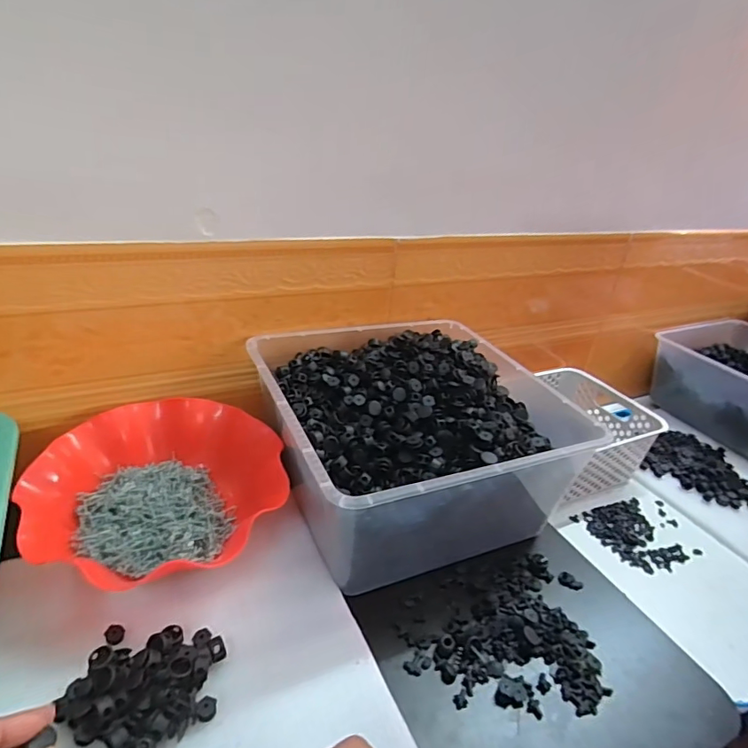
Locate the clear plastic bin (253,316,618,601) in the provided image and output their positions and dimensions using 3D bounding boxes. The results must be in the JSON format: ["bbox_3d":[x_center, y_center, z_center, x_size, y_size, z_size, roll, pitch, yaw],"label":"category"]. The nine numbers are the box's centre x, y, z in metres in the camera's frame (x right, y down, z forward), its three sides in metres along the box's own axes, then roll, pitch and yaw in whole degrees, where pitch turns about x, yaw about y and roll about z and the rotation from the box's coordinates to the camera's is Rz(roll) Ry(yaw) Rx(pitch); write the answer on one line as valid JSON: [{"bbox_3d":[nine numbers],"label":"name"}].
[{"bbox_3d":[0.038,0.063,0.568,0.293,0.133,0.298,-7,33,-25],"label":"clear plastic bin"}]

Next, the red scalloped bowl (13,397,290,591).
[{"bbox_3d":[-0.209,0.107,0.492,0.222,0.063,0.190,-11,34,-30],"label":"red scalloped bowl"}]

